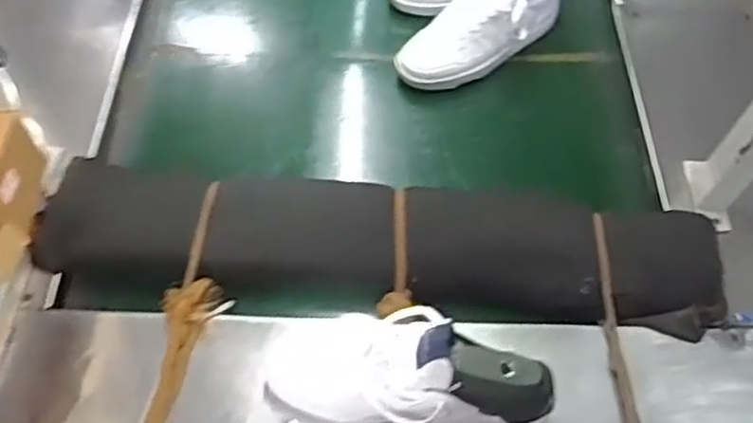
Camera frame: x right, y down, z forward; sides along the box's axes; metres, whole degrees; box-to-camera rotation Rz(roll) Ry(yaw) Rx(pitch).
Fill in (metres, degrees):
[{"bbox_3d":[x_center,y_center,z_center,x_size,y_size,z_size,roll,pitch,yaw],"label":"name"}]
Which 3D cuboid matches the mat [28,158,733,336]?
[{"bbox_3d":[0.003,0.044,0.853,0.822,0.084,0.170,6,56,1],"label":"mat"}]

